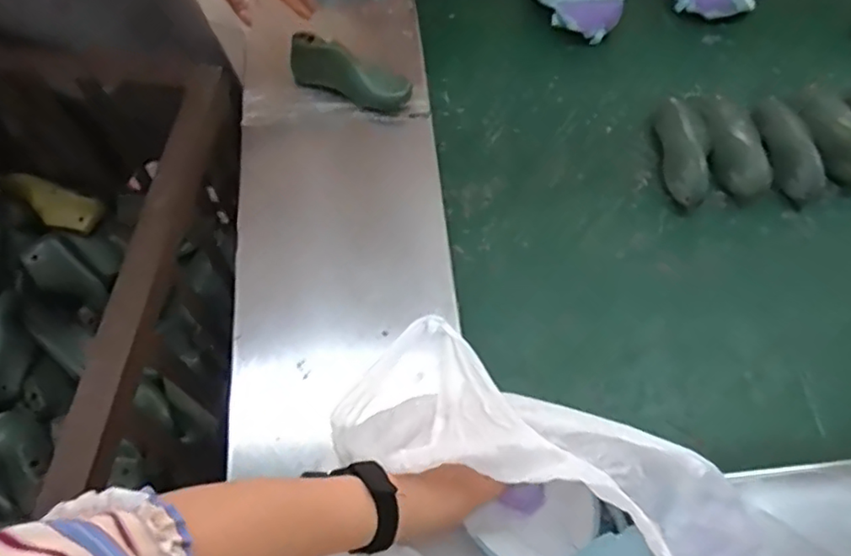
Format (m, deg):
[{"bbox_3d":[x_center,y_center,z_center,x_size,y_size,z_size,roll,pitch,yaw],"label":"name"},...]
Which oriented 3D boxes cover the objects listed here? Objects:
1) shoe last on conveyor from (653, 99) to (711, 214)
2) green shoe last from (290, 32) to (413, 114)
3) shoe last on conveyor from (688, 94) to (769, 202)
[{"bbox_3d":[0.333,-0.166,0.784,0.054,0.049,0.158,2,63,-1],"label":"shoe last on conveyor"},{"bbox_3d":[-0.098,-0.258,0.760,0.160,0.072,0.050,15,64,5],"label":"green shoe last"},{"bbox_3d":[0.395,-0.174,0.793,0.054,0.050,0.160,-9,64,-7],"label":"shoe last on conveyor"}]

